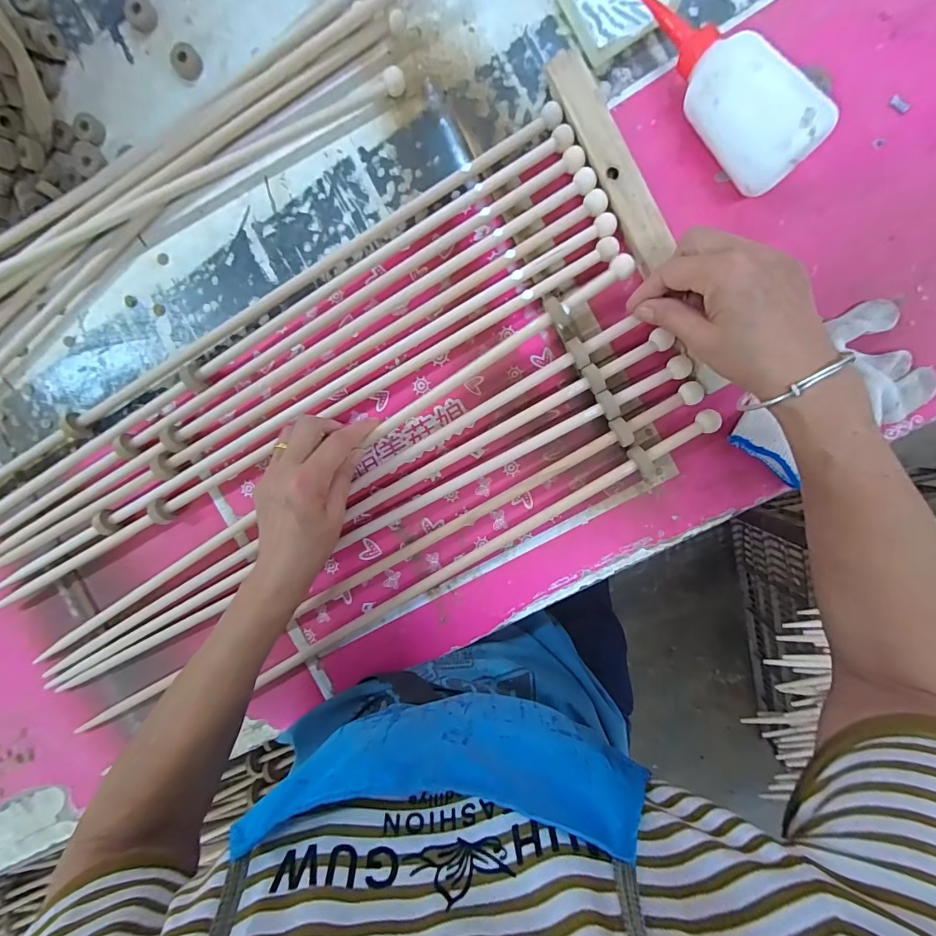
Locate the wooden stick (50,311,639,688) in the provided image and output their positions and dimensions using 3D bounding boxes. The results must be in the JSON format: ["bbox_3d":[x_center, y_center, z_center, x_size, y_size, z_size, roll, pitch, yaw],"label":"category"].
[{"bbox_3d":[-0.142,0.044,0.402,0.653,0.023,0.014,-30,92,8],"label":"wooden stick"}]

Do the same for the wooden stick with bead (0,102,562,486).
[{"bbox_3d":[-0.225,-0.127,0.396,0.688,0.016,0.023,-28,92,8],"label":"wooden stick with bead"}]

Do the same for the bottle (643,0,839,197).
[{"bbox_3d":[0.181,-0.288,0.313,0.053,0.062,0.180,-40,91,8],"label":"bottle"}]

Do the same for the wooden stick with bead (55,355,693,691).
[{"bbox_3d":[-0.122,0.068,0.403,0.689,0.017,0.018,-27,93,8],"label":"wooden stick with bead"}]

